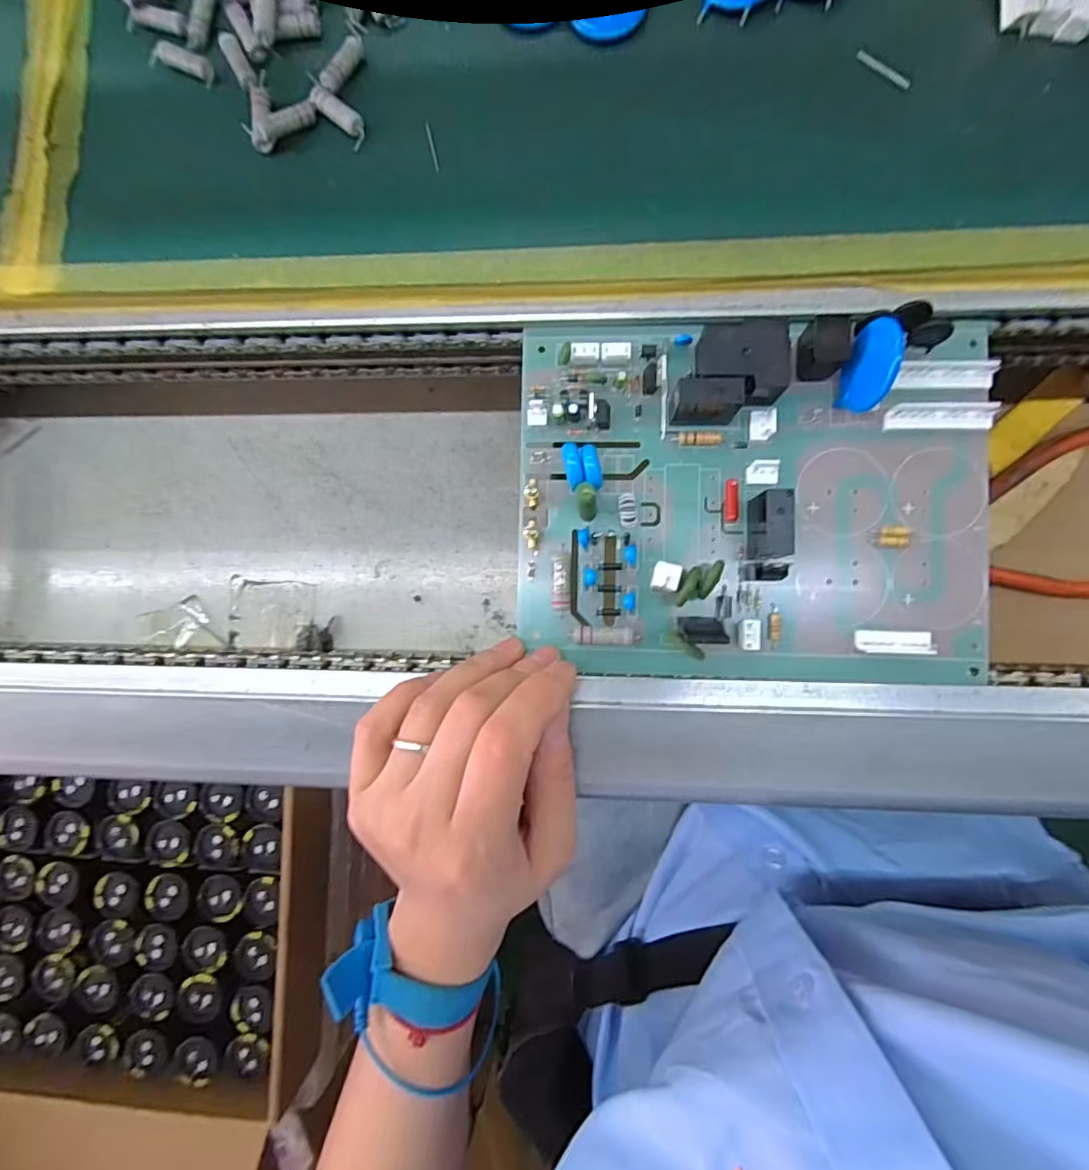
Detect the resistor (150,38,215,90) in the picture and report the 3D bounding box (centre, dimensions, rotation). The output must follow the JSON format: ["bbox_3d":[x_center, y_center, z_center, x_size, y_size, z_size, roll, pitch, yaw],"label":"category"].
[{"bbox_3d":[-0.160,-0.230,0.247,0.032,0.004,0.012,26,90,5],"label":"resistor"}]

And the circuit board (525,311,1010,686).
[{"bbox_3d":[0.082,-0.034,0.220,0.182,0.027,0.142,1,90,5],"label":"circuit board"}]

